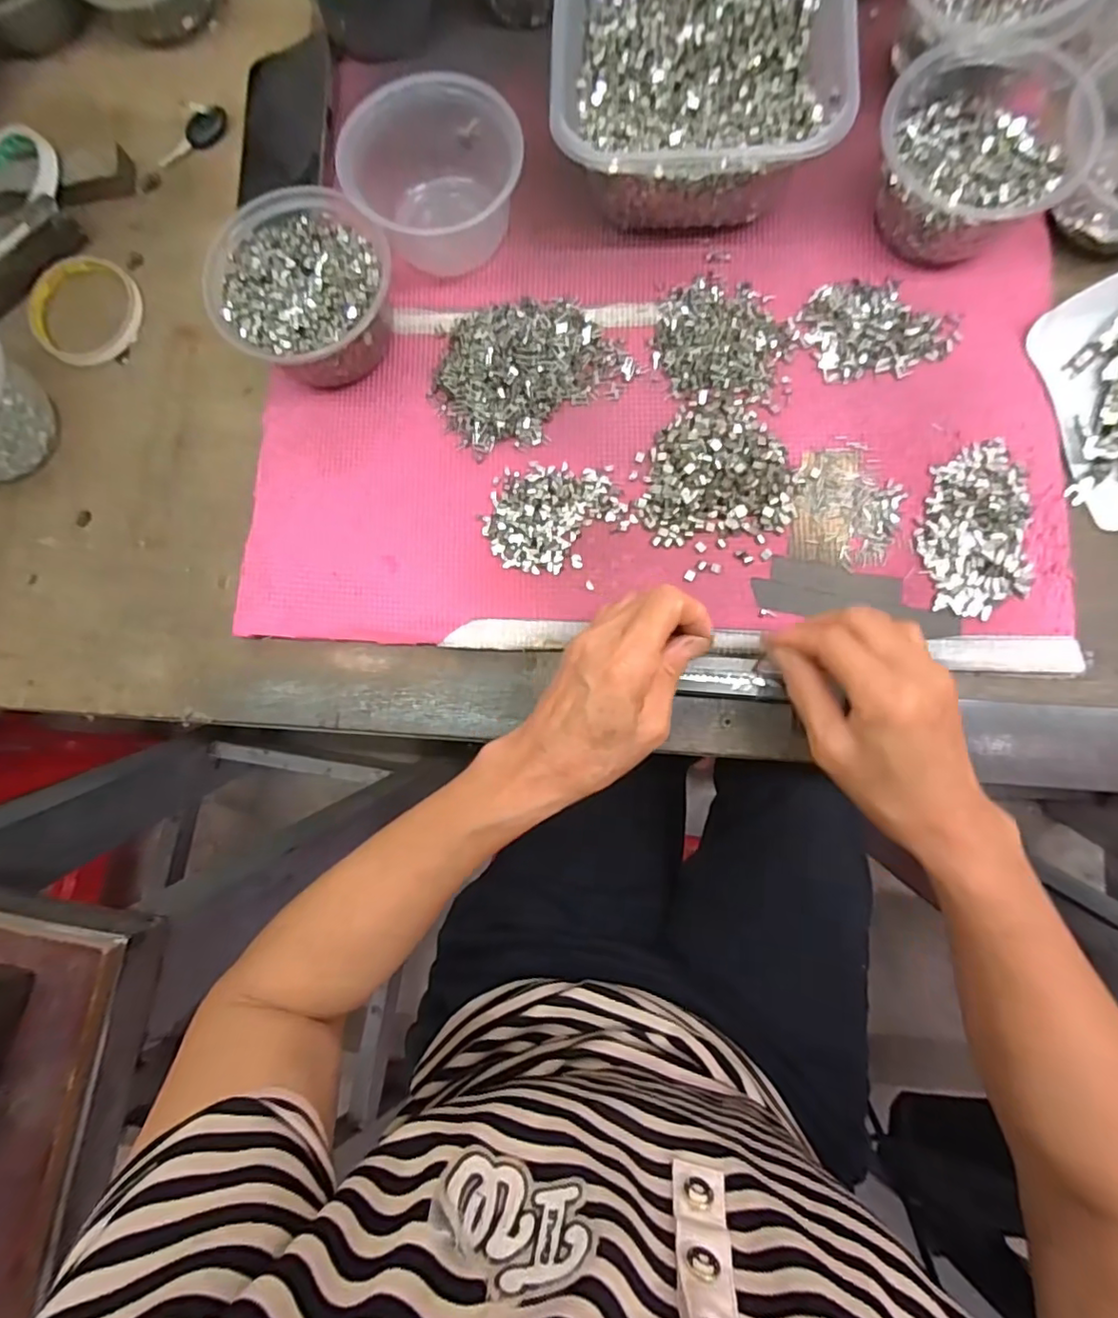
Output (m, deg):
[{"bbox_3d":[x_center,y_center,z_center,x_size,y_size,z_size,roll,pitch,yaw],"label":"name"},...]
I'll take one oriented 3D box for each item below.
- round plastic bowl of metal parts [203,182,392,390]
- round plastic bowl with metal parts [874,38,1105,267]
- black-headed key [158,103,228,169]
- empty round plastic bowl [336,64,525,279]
[{"bbox_3d":[-0.164,-0.239,0.391,0.113,0.060,0.109,-1,84,5],"label":"round plastic bowl of metal parts"},{"bbox_3d":[0.253,-0.312,0.364,0.113,0.055,0.112,-1,84,5],"label":"round plastic bowl with metal parts"},{"bbox_3d":[-0.285,-0.406,0.459,0.021,0.014,0.062,44,90,8],"label":"black-headed key"},{"bbox_3d":[-0.080,-0.315,0.388,0.105,0.066,0.096,-1,84,5],"label":"empty round plastic bowl"}]

